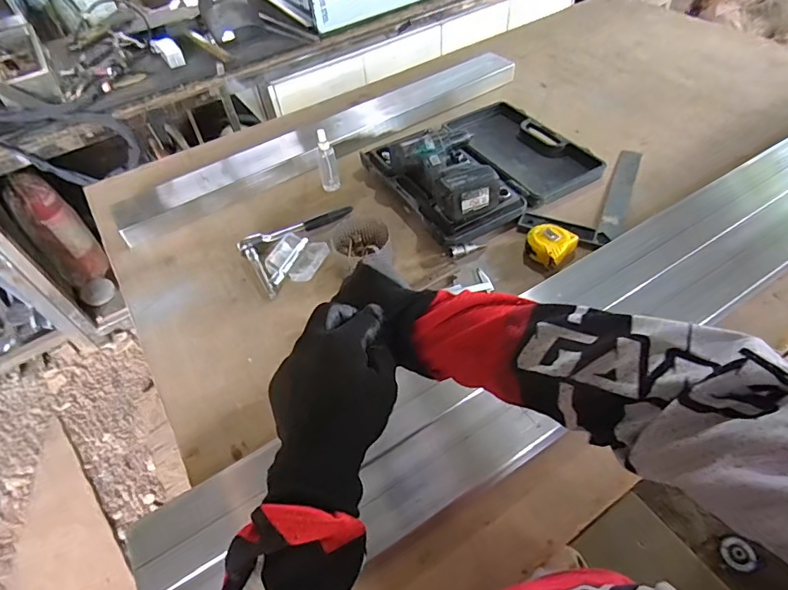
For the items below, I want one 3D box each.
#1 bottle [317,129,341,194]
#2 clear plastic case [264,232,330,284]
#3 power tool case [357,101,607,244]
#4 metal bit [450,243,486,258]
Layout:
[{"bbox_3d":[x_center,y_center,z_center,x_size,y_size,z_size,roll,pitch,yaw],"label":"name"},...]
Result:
[{"bbox_3d":[-0.147,-0.296,1.029,0.041,0.143,0.034,-11,50,-3],"label":"bottle"},{"bbox_3d":[-0.189,-0.065,0.906,0.109,0.018,0.116,17,54,18],"label":"clear plastic case"},{"bbox_3d":[0.189,-0.331,1.021,0.435,0.111,0.362,-26,53,-16],"label":"power tool case"},{"bbox_3d":[0.145,-0.090,0.909,0.077,0.018,0.022,-15,49,-23],"label":"metal bit"}]

